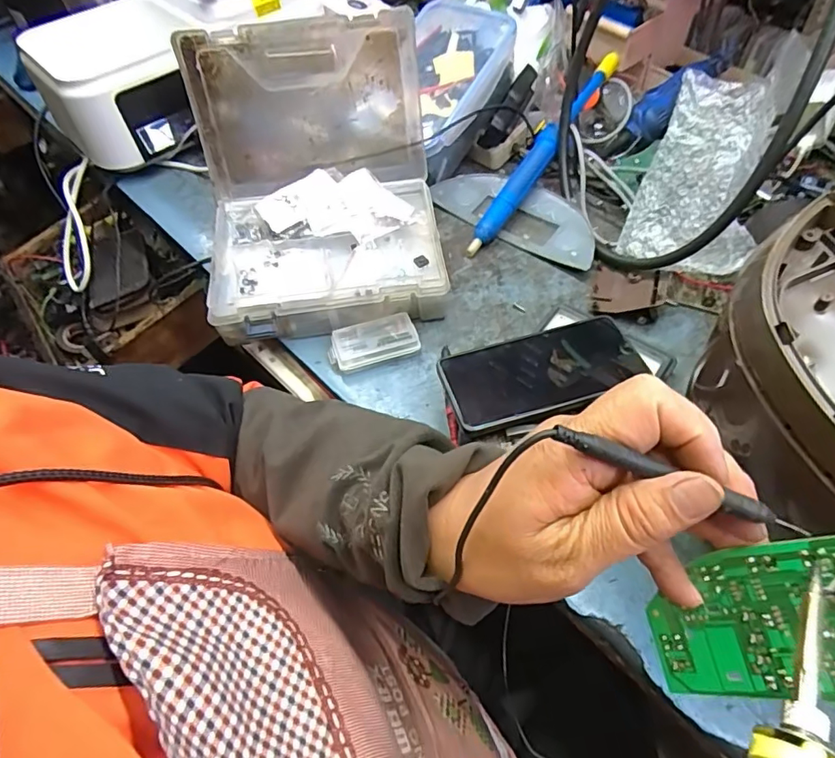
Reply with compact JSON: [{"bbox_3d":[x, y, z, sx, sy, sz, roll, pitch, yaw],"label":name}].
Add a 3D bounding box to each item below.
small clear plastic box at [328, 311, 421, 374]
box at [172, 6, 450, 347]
[{"bbox_3d":[-0.044,-0.035,0.516,0.085,0.022,0.042,-14,56,-6],"label":"small clear plastic box"},{"bbox_3d":[-0.100,-0.198,0.518,0.227,0.170,0.239,-10,56,-3],"label":"box"}]

